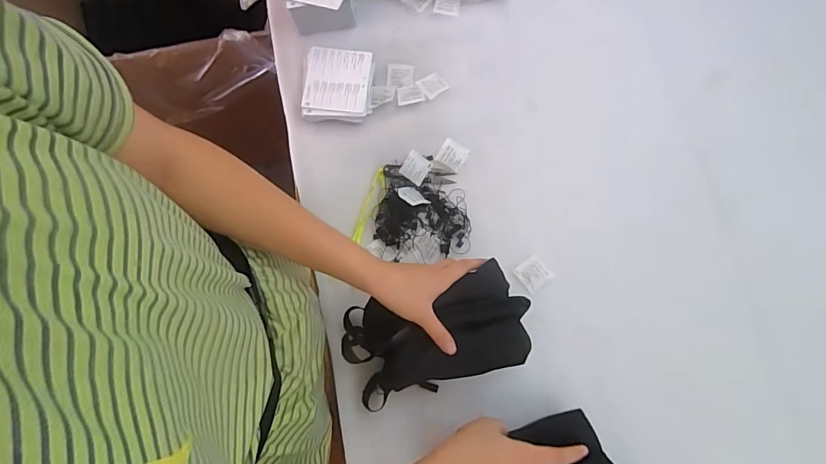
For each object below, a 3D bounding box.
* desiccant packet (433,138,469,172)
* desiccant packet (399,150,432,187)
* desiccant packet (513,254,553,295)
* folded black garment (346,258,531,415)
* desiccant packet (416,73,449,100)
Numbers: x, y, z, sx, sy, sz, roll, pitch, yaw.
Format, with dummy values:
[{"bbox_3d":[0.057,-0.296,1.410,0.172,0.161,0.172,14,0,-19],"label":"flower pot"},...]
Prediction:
[{"bbox_3d":[0.057,-0.112,0.640,0.039,0.007,0.042,30,78,6],"label":"desiccant packet"},{"bbox_3d":[0.005,-0.091,0.624,0.035,0.010,0.042,28,77,6],"label":"desiccant packet"},{"bbox_3d":[0.166,0.057,0.605,0.040,0.010,0.040,-39,75,-5],"label":"desiccant packet"},{"bbox_3d":[0.032,0.129,0.514,0.210,0.055,0.129,-16,94,-4],"label":"folded black garment"},{"bbox_3d":[0.030,-0.221,0.661,0.037,0.007,0.036,-36,79,-9],"label":"desiccant packet"}]

